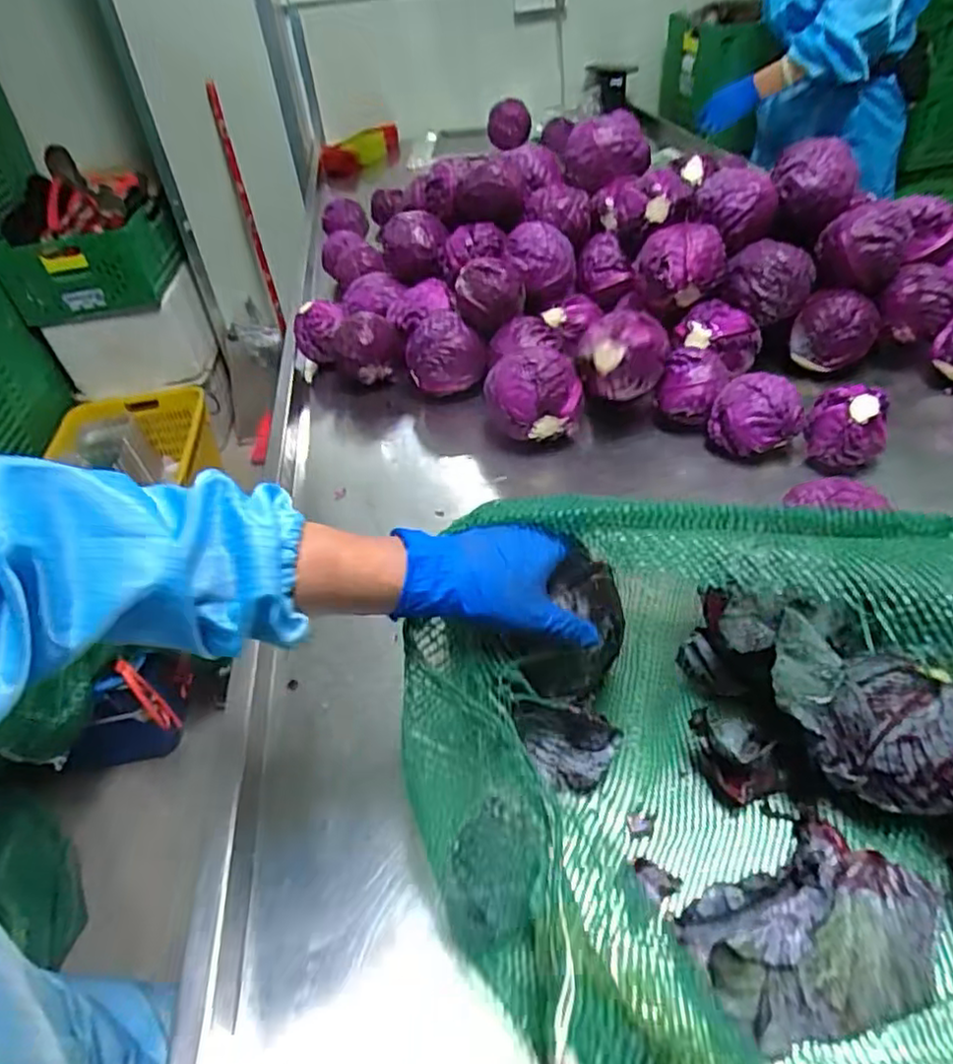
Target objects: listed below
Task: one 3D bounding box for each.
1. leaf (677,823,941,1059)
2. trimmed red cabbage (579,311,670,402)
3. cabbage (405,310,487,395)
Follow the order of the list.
[{"bbox_3d":[0.203,0.244,0.407,0.152,0.043,0.099,-24,43,-18],"label":"leaf"},{"bbox_3d":[0.183,-0.220,0.844,0.104,0.103,0.103,3,42,11],"label":"trimmed red cabbage"},{"bbox_3d":[-0.044,-0.243,0.971,0.109,0.118,0.085,-6,41,0],"label":"cabbage"}]

